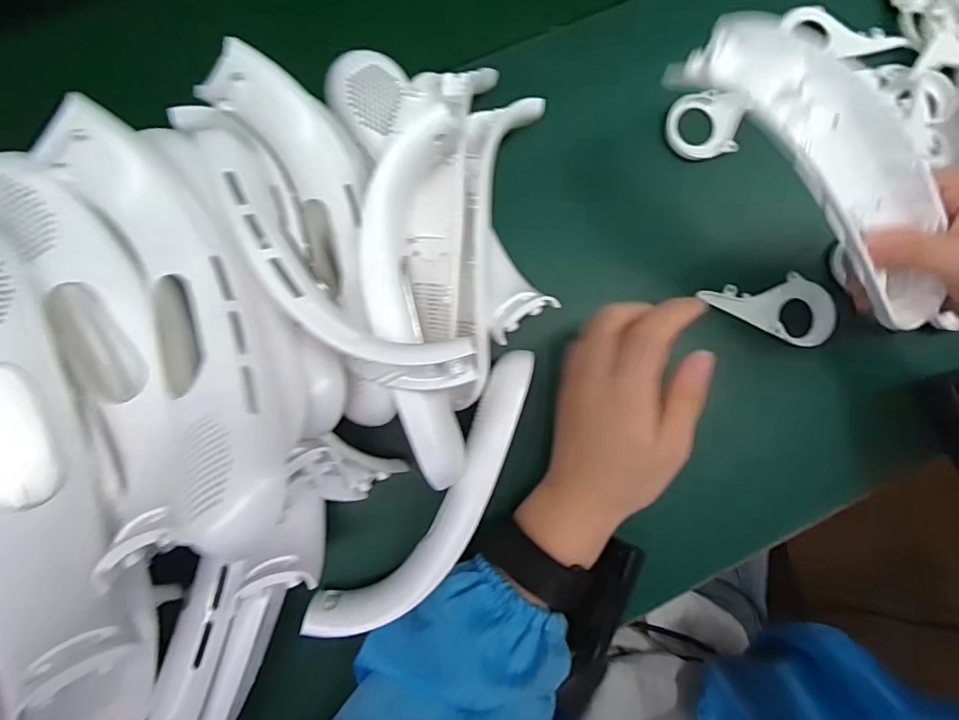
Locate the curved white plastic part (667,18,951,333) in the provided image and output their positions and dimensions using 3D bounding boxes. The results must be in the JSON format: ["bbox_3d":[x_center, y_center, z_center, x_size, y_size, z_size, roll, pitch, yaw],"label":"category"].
[{"bbox_3d":[0.193,-0.097,0.285,0.051,0.046,0.204,-45,99,-6],"label":"curved white plastic part"}]

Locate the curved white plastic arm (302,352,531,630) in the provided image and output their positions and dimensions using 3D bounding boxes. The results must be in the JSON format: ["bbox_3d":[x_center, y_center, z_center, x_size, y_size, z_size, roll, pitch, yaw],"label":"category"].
[{"bbox_3d":[-0.021,0.083,0.310,0.047,0.027,0.192,38,84,-1],"label":"curved white plastic arm"}]

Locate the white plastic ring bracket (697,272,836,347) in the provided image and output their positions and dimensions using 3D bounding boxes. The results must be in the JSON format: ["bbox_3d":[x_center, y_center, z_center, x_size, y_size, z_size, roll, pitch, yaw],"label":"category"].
[{"bbox_3d":[0.202,-0.037,0.371,0.095,0.008,0.048,6,85,-4],"label":"white plastic ring bracket"}]

